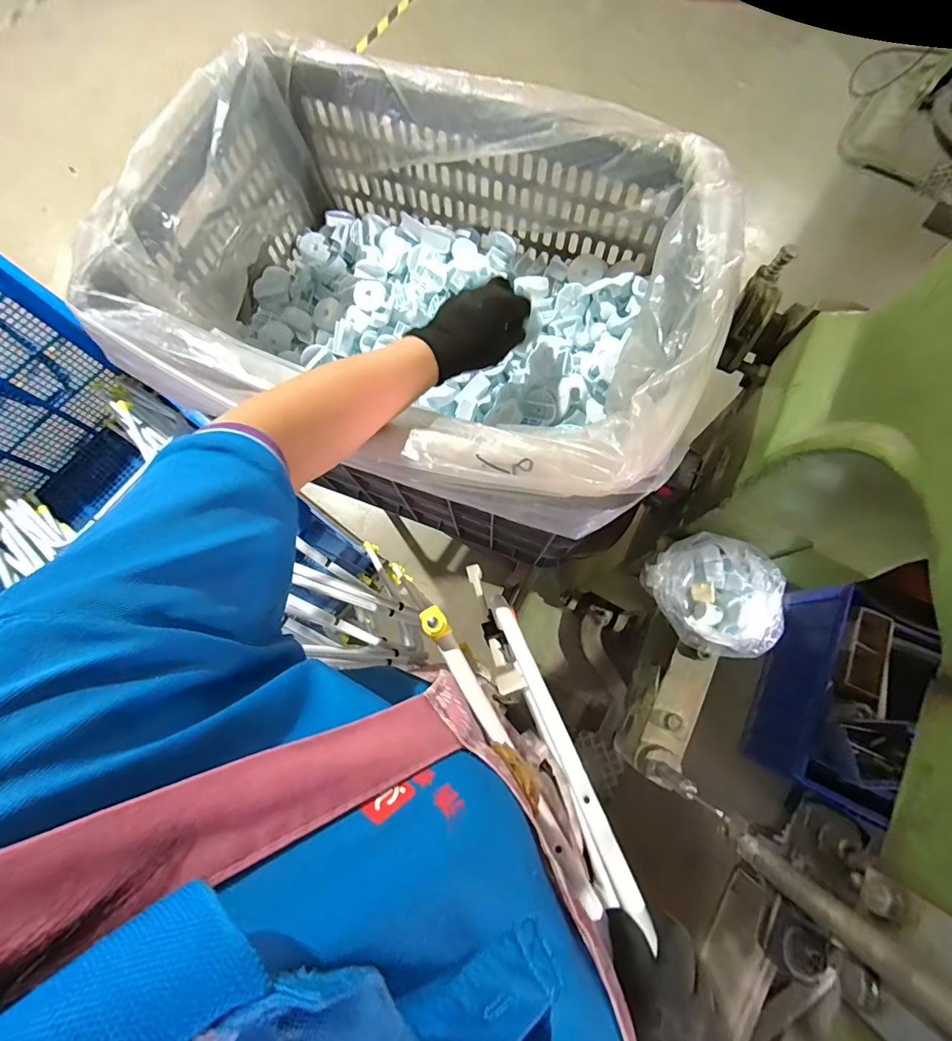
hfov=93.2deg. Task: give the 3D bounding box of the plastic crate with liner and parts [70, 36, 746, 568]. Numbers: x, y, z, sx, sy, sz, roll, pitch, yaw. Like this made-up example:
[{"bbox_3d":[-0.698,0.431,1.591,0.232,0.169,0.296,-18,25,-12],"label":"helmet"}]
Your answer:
[{"bbox_3d":[-0.068,-0.266,0.542,0.612,0.250,0.460,21,77,7],"label":"plastic crate with liner and parts"}]

